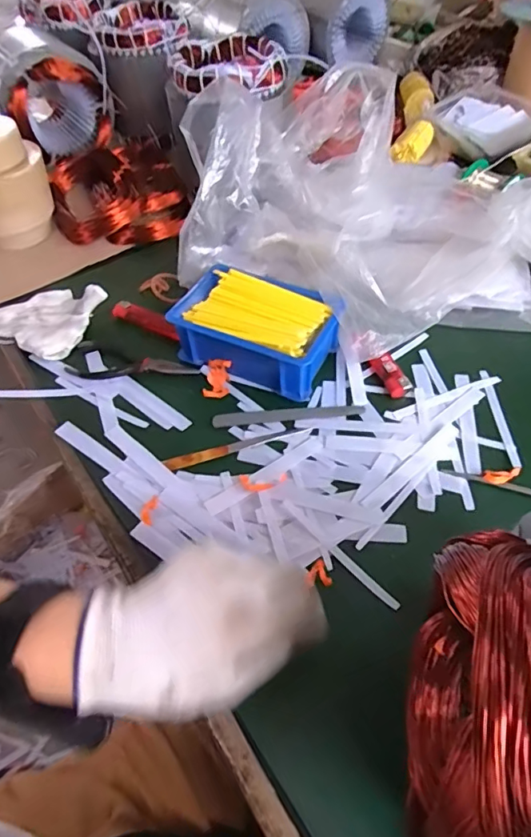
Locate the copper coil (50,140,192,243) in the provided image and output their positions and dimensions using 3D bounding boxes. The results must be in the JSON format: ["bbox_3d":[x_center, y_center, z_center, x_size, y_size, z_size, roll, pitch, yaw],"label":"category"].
[{"bbox_3d":[-0.205,-0.319,0.693,0.164,0.053,0.227,-16,53,-9],"label":"copper coil"}]

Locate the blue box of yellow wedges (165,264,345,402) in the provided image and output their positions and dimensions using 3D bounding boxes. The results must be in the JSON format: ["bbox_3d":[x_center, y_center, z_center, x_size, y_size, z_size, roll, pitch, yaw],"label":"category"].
[{"bbox_3d":[-0.007,-0.082,0.479,0.148,0.052,0.107,21,56,18],"label":"blue box of yellow wedges"}]

